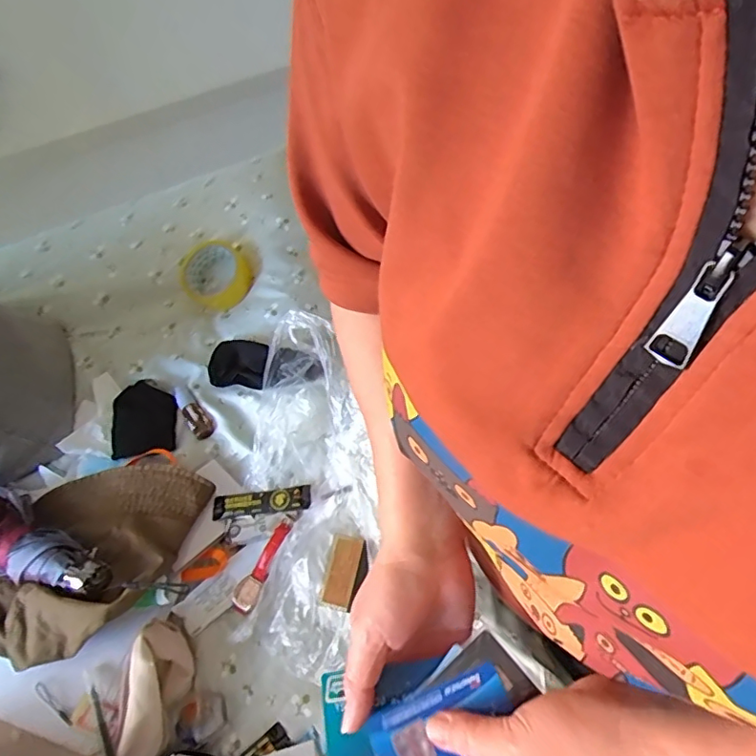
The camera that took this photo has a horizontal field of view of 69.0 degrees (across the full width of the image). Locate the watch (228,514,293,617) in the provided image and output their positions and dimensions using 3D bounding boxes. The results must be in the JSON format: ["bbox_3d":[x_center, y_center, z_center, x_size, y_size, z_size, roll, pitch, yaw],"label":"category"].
[{"bbox_3d":[-0.135,0.219,0.643,0.032,0.019,0.119,28,83,15],"label":"watch"}]

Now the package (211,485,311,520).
[{"bbox_3d":[-0.142,0.151,0.669,0.125,0.010,0.027,-9,71,10],"label":"package"}]

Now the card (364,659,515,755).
[{"bbox_3d":[0.041,0.214,0.328,0.085,0.005,0.055,-25,63,-2],"label":"card"}]

